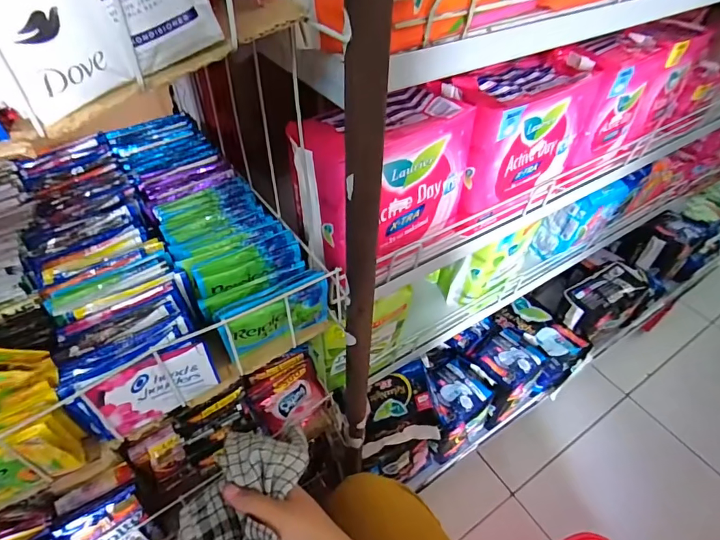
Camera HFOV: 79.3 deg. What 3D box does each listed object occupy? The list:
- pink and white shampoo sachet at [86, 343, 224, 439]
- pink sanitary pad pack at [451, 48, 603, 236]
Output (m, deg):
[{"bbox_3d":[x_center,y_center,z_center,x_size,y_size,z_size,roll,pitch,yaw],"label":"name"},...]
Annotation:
[{"bbox_3d":[-0.154,0.091,0.338,0.080,0.061,0.013,-24,52,-23],"label":"pink and white shampoo sachet"},{"bbox_3d":[0.190,-0.164,0.540,0.198,0.155,0.090,-25,53,-24],"label":"pink sanitary pad pack"}]

